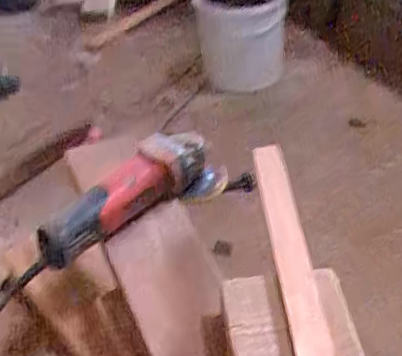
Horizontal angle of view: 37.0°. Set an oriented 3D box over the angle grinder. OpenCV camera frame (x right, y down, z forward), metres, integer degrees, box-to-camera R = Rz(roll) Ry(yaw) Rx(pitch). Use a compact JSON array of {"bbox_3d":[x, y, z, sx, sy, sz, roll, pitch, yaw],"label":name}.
[{"bbox_3d":[-0.077,0.018,0.807,0.253,0.131,0.075,-34,50,-27],"label":"angle grinder"}]

